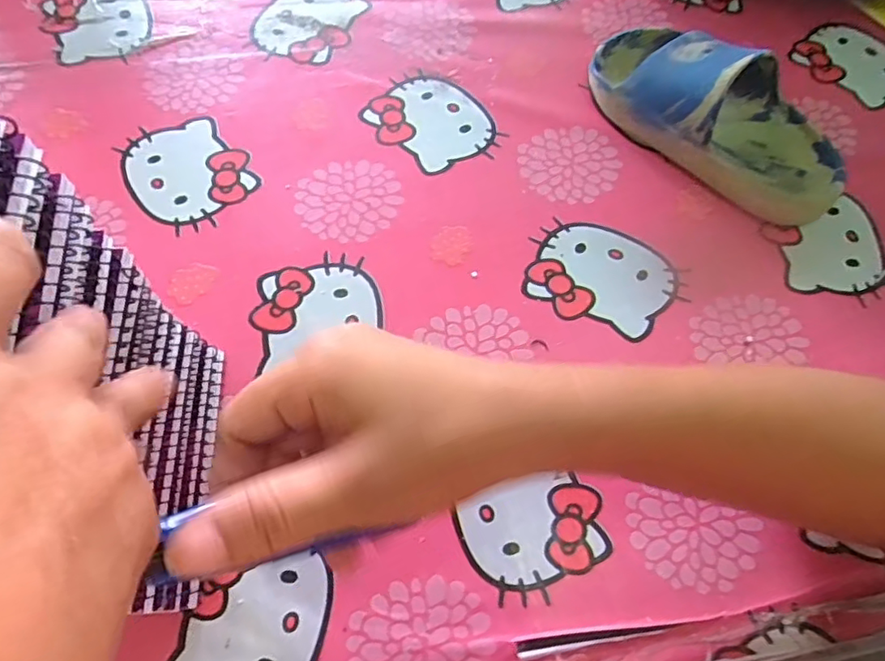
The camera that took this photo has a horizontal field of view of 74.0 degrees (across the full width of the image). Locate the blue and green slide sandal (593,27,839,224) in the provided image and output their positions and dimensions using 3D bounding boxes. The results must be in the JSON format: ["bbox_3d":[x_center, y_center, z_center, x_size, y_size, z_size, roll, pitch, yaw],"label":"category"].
[{"bbox_3d":[0.178,-0.144,0.375,0.083,0.059,0.179,-41,74,-18],"label":"blue and green slide sandal"}]

